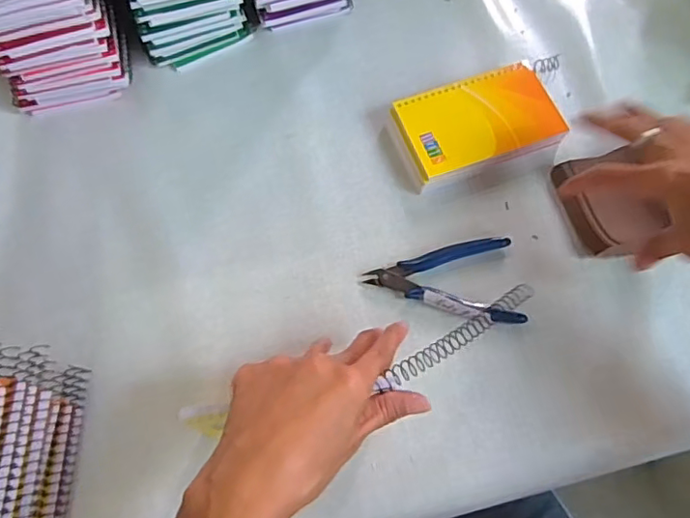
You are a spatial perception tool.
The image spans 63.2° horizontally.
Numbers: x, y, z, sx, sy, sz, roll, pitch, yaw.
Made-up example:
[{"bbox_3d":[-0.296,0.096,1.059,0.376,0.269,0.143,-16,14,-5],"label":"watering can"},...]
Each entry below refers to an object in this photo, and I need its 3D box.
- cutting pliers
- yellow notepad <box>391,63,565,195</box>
[{"bbox_3d":[0.076,0.015,0.439,0.117,0.011,0.069,0,67,0],"label":"cutting pliers"},{"bbox_3d":[0.114,-0.116,0.489,0.139,0.023,0.087,-21,69,-9],"label":"yellow notepad"}]

